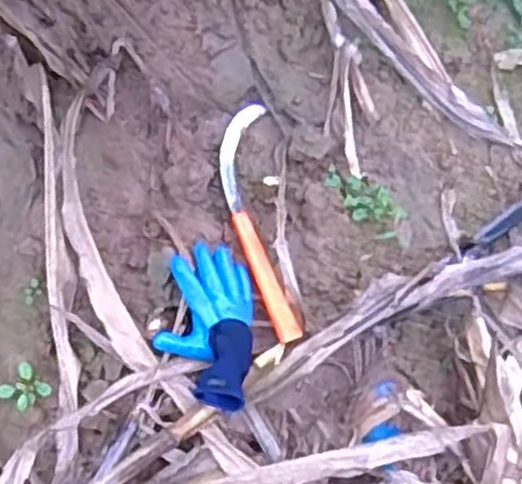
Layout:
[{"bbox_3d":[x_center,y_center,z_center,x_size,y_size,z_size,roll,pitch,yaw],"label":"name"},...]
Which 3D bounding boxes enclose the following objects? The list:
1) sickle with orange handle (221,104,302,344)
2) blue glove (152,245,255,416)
[{"bbox_3d":[-0.008,-0.030,1.168,0.078,0.037,0.360,-8,80,-3],"label":"sickle with orange handle"},{"bbox_3d":[-0.070,0.111,1.101,0.128,0.045,0.215,11,79,1],"label":"blue glove"}]

